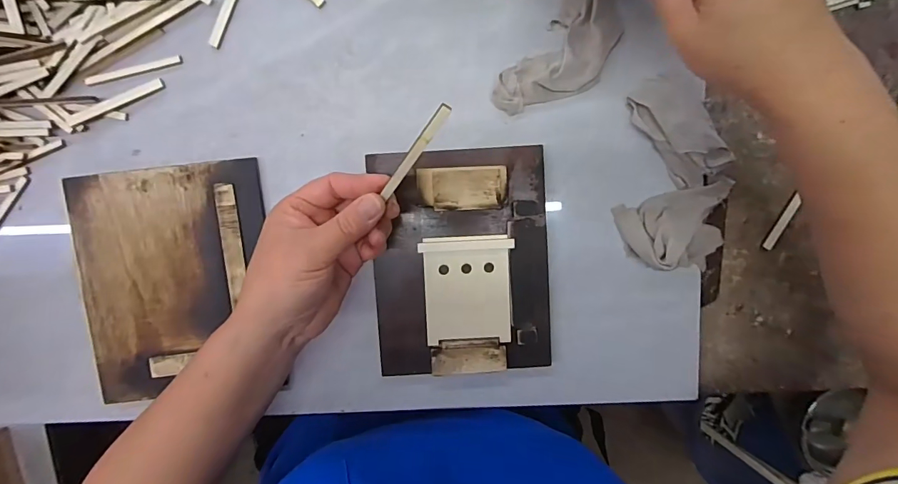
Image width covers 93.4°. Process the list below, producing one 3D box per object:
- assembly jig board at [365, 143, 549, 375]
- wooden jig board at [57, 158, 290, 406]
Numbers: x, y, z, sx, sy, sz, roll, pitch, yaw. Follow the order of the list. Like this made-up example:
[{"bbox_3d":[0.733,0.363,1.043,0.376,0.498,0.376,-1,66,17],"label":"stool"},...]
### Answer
[{"bbox_3d":[0.011,0.017,0.358,0.142,0.025,0.186,-3,97,-1],"label":"assembly jig board"},{"bbox_3d":[-0.232,0.033,0.359,0.157,0.013,0.189,-6,97,0],"label":"wooden jig board"}]

